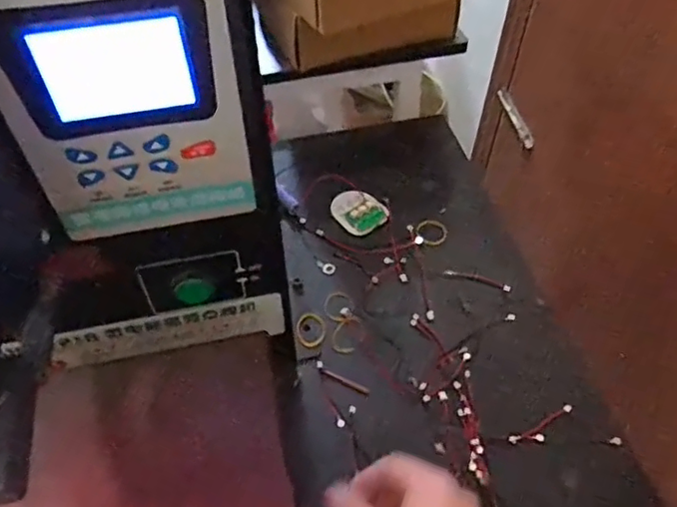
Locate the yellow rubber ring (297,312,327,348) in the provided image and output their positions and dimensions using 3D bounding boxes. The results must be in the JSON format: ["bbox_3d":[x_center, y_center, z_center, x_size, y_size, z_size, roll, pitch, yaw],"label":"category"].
[{"bbox_3d":[-0.024,0.068,0.523,0.026,0.004,0.033,4,51,2],"label":"yellow rubber ring"}]

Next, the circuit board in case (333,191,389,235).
[{"bbox_3d":[0.021,-0.045,0.615,0.049,0.008,0.054,-35,59,-26],"label":"circuit board in case"}]

